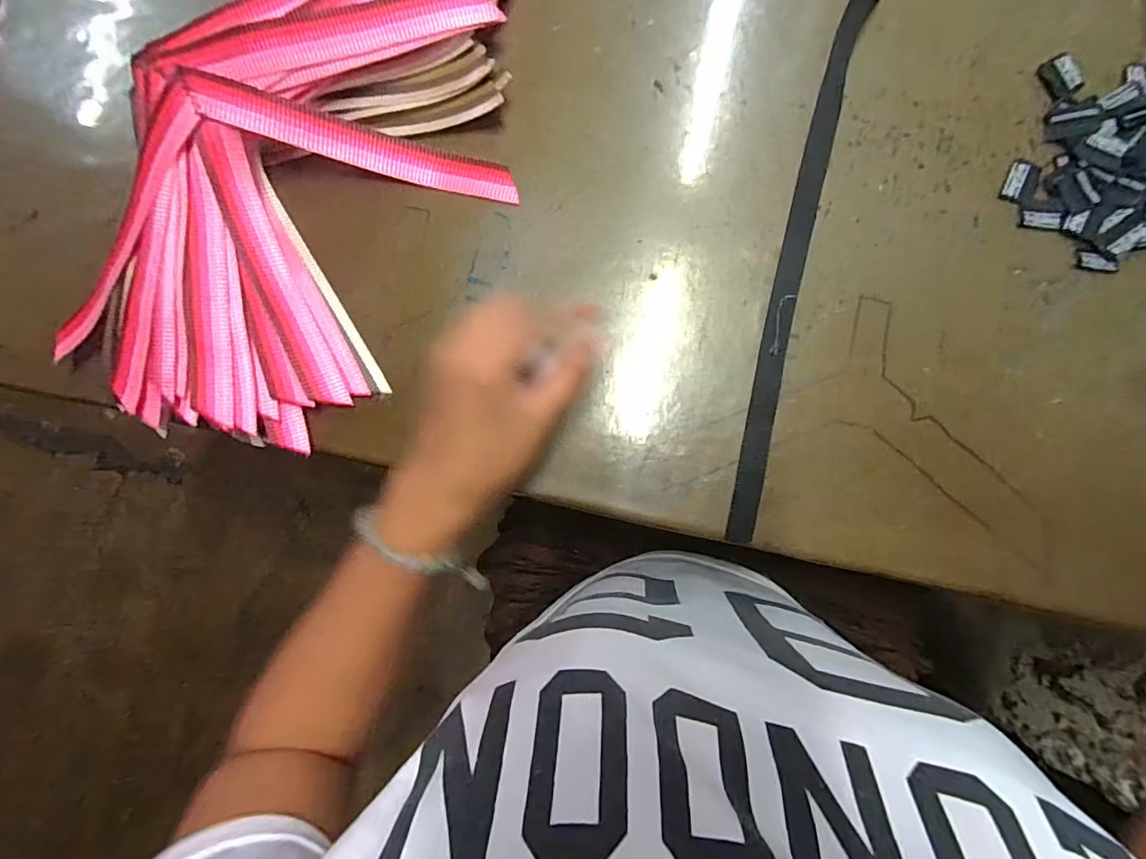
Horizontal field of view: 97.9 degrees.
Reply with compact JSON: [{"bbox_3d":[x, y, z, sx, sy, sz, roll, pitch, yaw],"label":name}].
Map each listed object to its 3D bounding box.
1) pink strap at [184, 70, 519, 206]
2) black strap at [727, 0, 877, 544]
[{"bbox_3d":[-0.135,-0.185,0.326,0.197,0.020,0.025,12,89,-13],"label":"pink strap"},{"bbox_3d":[0.142,-0.107,0.316,0.022,0.006,0.358,13,89,6],"label":"black strap"}]

